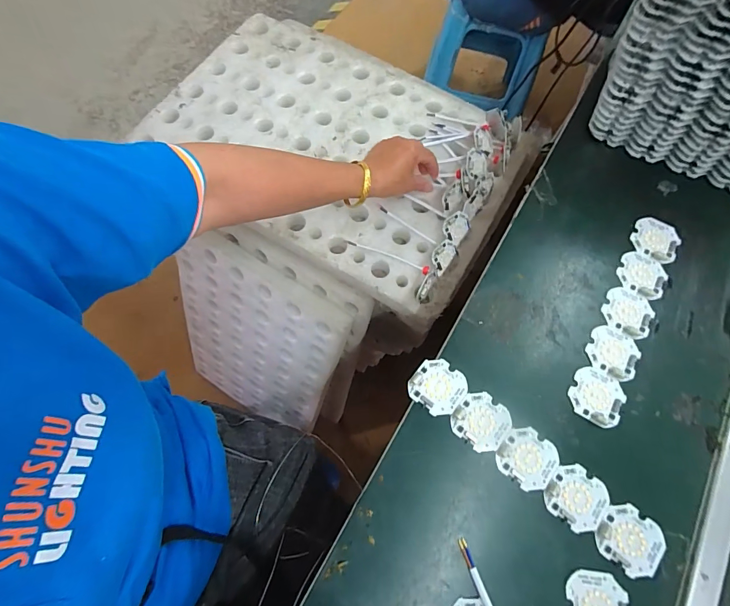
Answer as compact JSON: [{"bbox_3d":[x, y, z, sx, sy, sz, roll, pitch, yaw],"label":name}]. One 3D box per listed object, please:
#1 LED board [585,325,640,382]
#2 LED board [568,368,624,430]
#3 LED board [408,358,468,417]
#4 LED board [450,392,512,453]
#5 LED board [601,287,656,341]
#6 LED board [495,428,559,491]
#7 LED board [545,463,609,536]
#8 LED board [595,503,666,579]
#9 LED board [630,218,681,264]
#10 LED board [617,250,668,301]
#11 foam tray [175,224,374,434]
[{"bbox_3d":[0.237,0.047,0.364,0.046,0.004,0.046,28,72,8],"label":"LED board"},{"bbox_3d":[0.212,0.085,0.350,0.046,0.004,0.048,32,72,10],"label":"LED board"},{"bbox_3d":[0.067,0.077,0.351,0.049,0.004,0.046,38,73,11],"label":"LED board"},{"bbox_3d":[0.105,0.106,0.341,0.046,0.004,0.045,41,74,12],"label":"LED board"},{"bbox_3d":[0.262,0.009,0.380,0.046,0.004,0.049,30,72,9],"label":"LED board"},{"bbox_3d":[0.141,0.134,0.330,0.047,0.004,0.045,39,73,12],"label":"LED board"},{"bbox_3d":[0.178,0.162,0.320,0.047,0.004,0.046,40,74,12],"label":"LED board"},{"bbox_3d":[0.215,0.192,0.310,0.047,0.004,0.047,40,74,12],"label":"LED board"},{"bbox_3d":[0.312,-0.068,0.410,0.046,0.004,0.048,31,72,9],"label":"LED board"},{"bbox_3d":[0.287,-0.030,0.395,0.046,0.004,0.049,29,72,8],"label":"LED board"},{"bbox_3d":[-0.218,0.099,0.820,0.417,0.566,0.055,30,45,9],"label":"foam tray"}]

